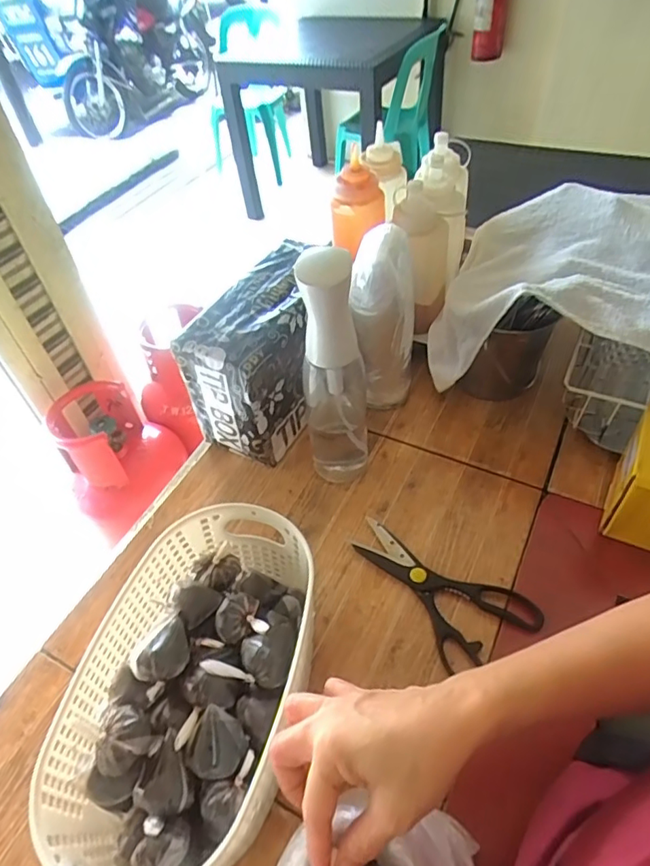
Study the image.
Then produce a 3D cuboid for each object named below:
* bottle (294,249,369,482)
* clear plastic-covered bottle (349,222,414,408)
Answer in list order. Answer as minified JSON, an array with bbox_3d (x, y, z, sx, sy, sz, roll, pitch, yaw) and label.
[{"bbox_3d":[0.009,-0.058,0.564,0.067,0.283,0.055,-4,48,2],"label":"bottle"},{"bbox_3d":[0.072,-0.125,0.650,0.069,0.216,0.090,8,50,13],"label":"clear plastic-covered bottle"}]

